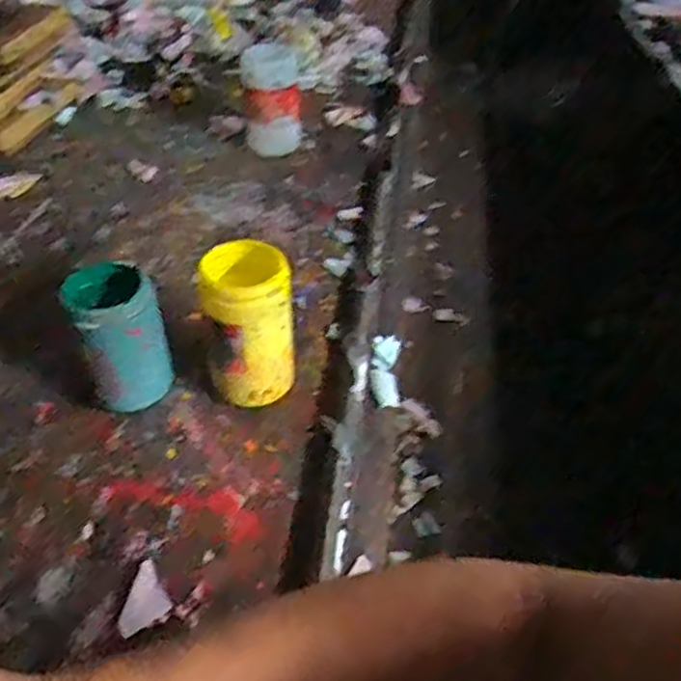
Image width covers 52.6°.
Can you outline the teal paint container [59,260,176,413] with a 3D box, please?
[{"bbox_3d":[-0.234,0.007,0.743,0.090,0.150,0.093,-20,47,-23],"label":"teal paint container"}]

